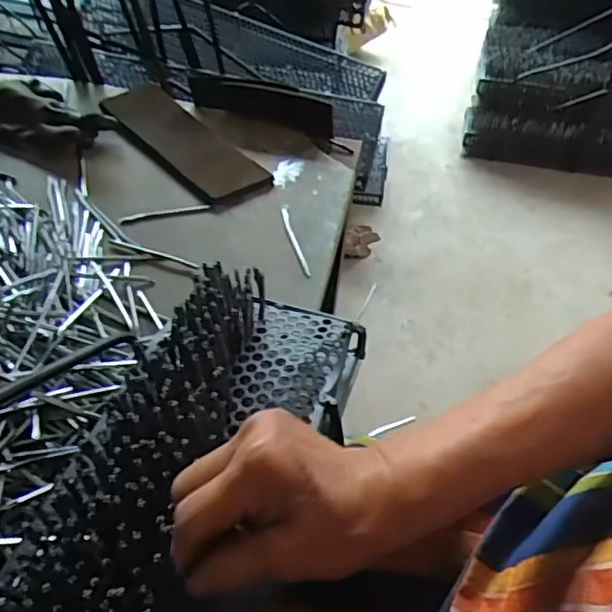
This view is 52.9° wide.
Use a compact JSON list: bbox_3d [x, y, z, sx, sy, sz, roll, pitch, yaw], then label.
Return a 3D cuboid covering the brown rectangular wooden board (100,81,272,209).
[{"bbox_3d":[-0.153,-0.204,0.761,0.090,0.021,0.262,-31,56,-28],"label":"brown rectangular wooden board"}]

